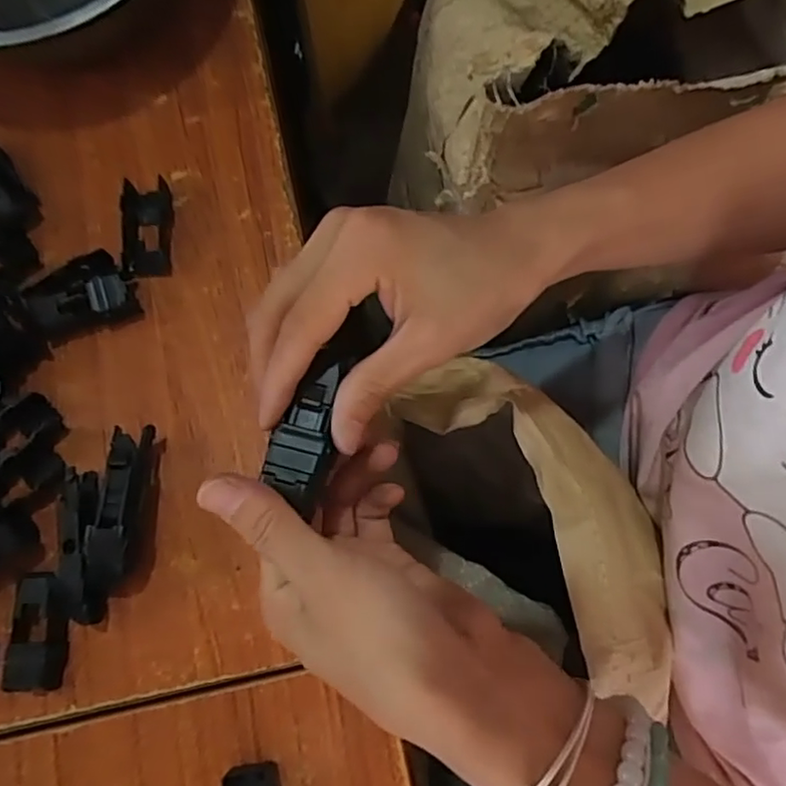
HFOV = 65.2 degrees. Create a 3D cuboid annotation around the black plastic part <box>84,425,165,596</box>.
[{"bbox_3d":[-0.131,0.054,0.296,0.019,0.028,0.078,3,77,5],"label":"black plastic part"}]

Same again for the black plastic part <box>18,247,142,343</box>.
[{"bbox_3d":[-0.170,-0.051,0.333,0.054,0.017,0.041,-26,76,-3],"label":"black plastic part"}]

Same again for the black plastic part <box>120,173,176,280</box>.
[{"bbox_3d":[-0.138,-0.094,0.343,0.025,0.015,0.058,-4,76,3],"label":"black plastic part"}]

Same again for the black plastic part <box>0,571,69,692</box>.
[{"bbox_3d":[-0.165,0.111,0.289,0.025,0.015,0.051,0,76,4],"label":"black plastic part"}]

